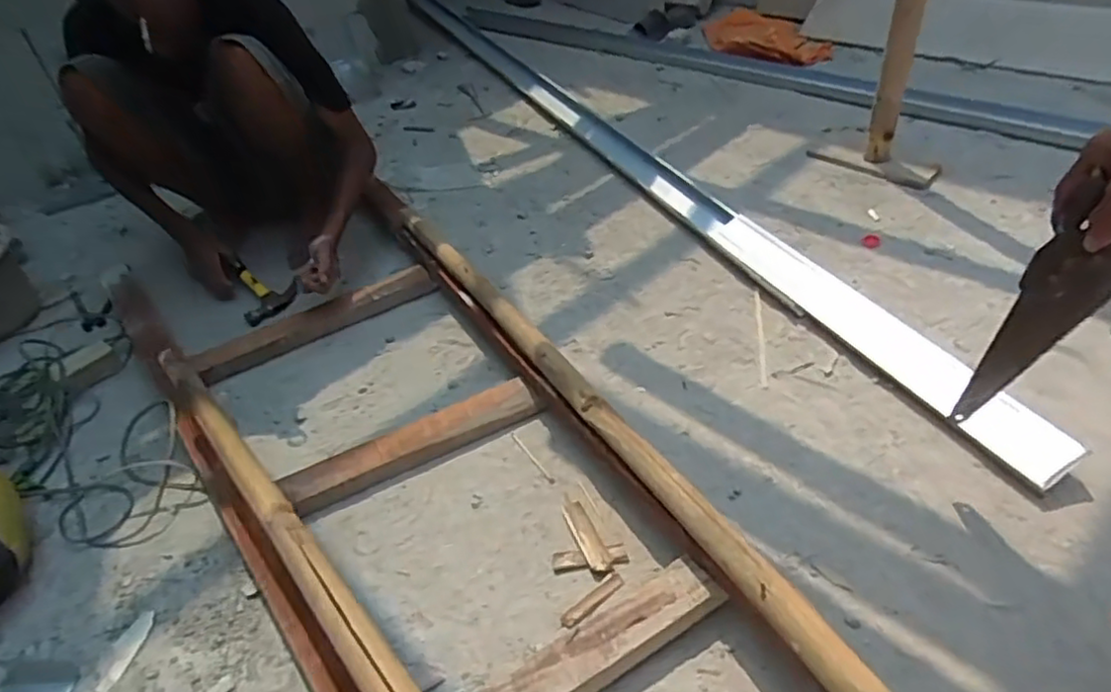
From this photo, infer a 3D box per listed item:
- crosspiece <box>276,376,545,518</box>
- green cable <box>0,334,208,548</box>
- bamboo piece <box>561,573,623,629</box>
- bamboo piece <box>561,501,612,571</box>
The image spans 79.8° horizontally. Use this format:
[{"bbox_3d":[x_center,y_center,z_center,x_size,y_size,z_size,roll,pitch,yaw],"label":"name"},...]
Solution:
[{"bbox_3d":[-0.218,0.150,1.007,0.398,0.054,0.070,-23,44,-17],"label":"crosspiece"},{"bbox_3d":[-0.814,0.143,1.100,0.593,0.062,0.311,30,53,34],"label":"green cable"},{"bbox_3d":[0.046,0.311,0.816,0.094,0.011,0.019,-33,48,-26],"label":"bamboo piece"},{"bbox_3d":[0.039,0.248,0.882,0.029,0.016,0.116,-19,43,-13],"label":"bamboo piece"}]

